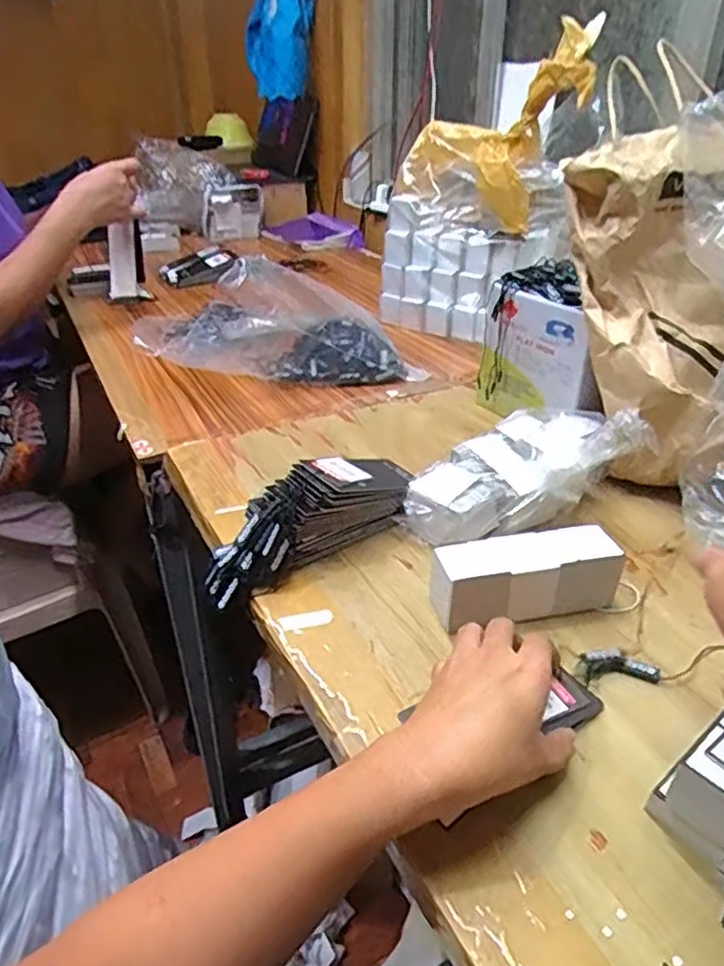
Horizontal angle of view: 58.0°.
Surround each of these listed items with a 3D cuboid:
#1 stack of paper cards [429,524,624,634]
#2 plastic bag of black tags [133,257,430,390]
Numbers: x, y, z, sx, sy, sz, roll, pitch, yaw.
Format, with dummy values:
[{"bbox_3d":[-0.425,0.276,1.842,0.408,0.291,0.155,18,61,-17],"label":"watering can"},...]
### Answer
[{"bbox_3d":[0.108,0.062,0.439,0.124,0.044,0.040,-8,33,-13],"label":"stack of paper cards"},{"bbox_3d":[-0.095,-0.188,0.766,0.315,0.124,0.127,-7,32,-10],"label":"plastic bag of black tags"}]

